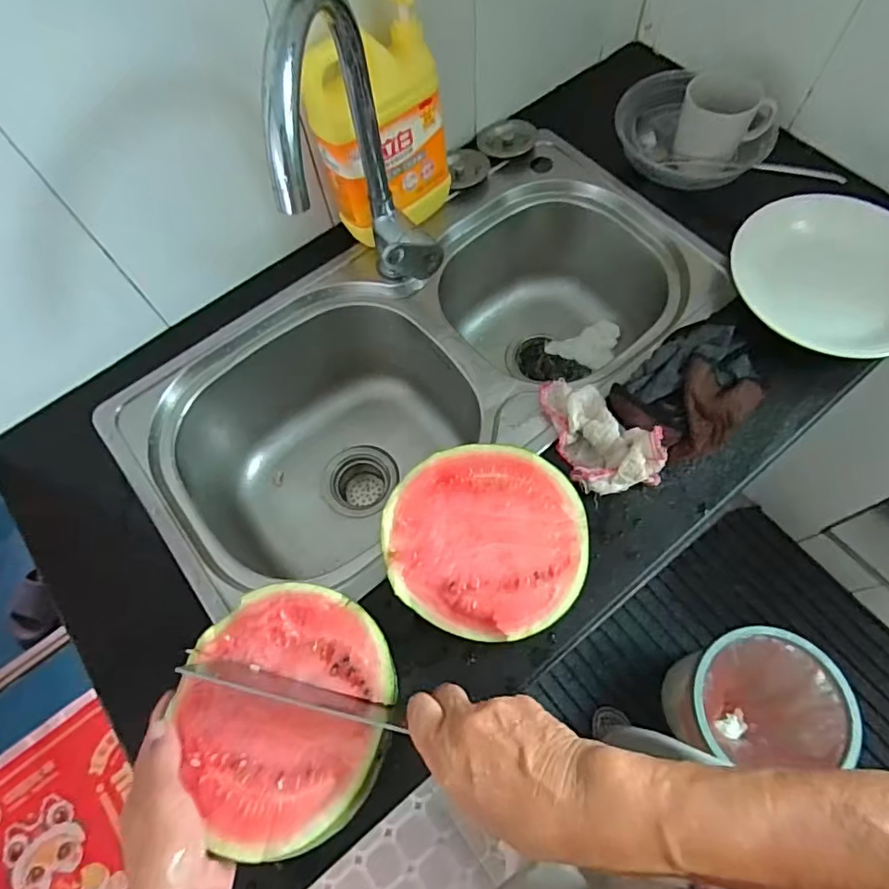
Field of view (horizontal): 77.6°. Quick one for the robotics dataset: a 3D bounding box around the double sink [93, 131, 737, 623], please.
[{"bbox_3d":[-0.021,-0.080,0.755,0.701,0.251,0.339,-34,69,-12],"label":"double sink"}]

